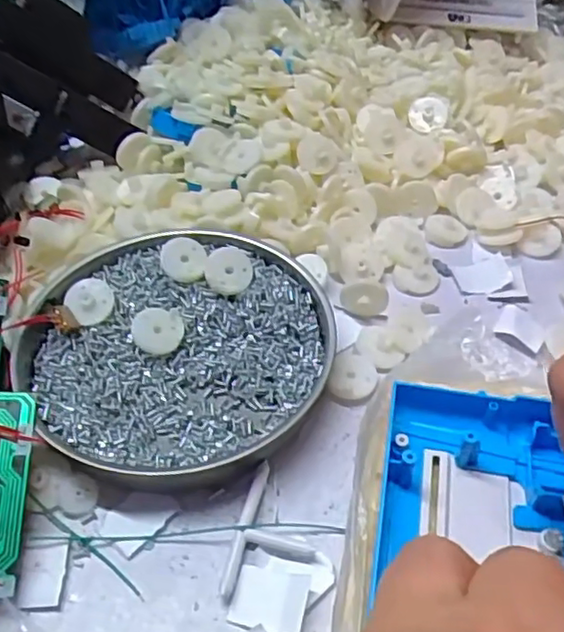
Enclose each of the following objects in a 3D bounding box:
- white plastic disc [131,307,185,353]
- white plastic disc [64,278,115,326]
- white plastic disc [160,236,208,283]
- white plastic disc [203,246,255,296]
[{"bbox_3d":[-0.057,0.007,0.300,0.023,0.004,0.021,7,71,-21],"label":"white plastic disc"},{"bbox_3d":[-0.091,-0.007,0.306,0.023,0.004,0.023,5,67,-12],"label":"white plastic disc"},{"bbox_3d":[-0.049,-0.028,0.319,0.021,0.007,0.023,-1,48,1],"label":"white plastic disc"},{"bbox_3d":[-0.026,-0.022,0.317,0.024,0.004,0.024,-11,68,-15],"label":"white plastic disc"}]

